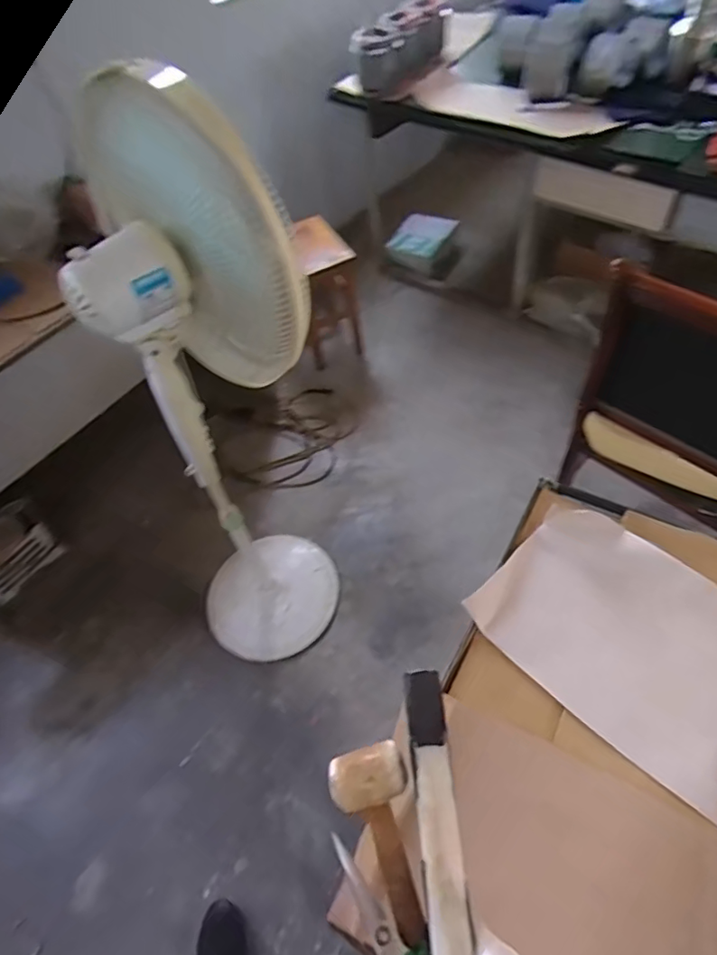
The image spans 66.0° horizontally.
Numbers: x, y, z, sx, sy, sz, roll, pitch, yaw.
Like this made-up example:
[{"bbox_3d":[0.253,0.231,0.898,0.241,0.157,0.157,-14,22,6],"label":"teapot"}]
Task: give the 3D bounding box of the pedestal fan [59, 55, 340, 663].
[{"bbox_3d":[-0.286,-0.016,1.090,0.370,1.256,0.392,-36,58,-17],"label":"pedestal fan"}]

